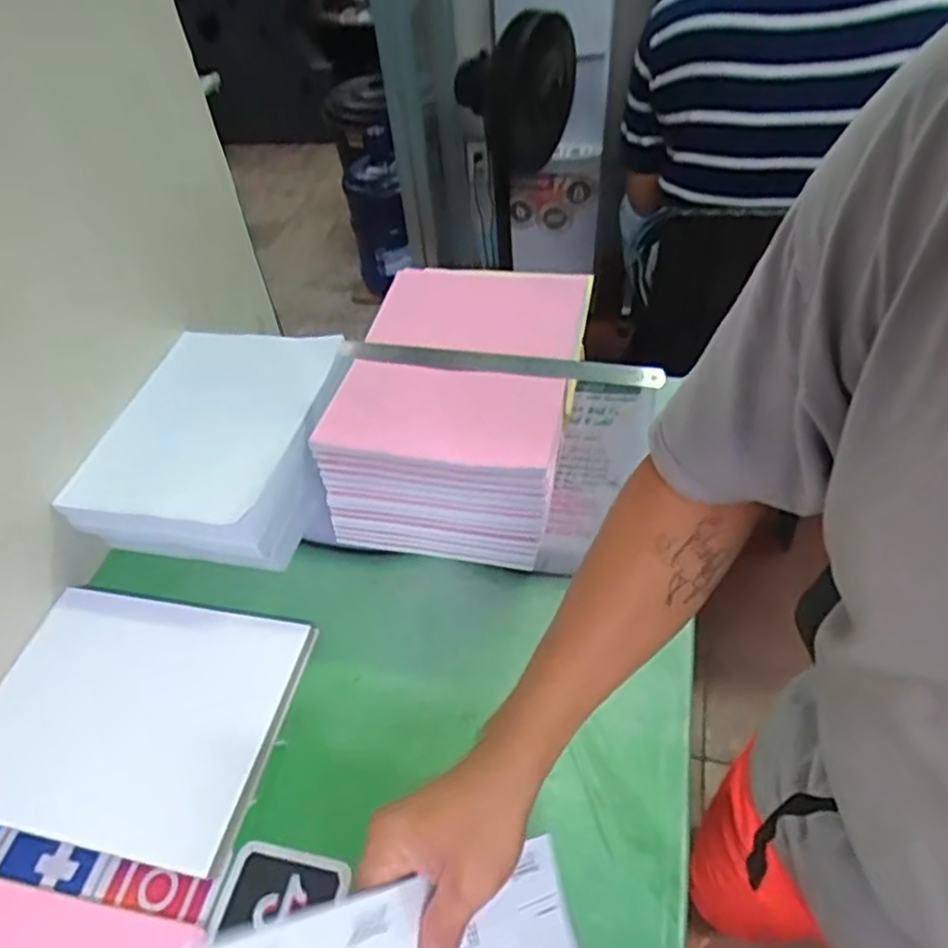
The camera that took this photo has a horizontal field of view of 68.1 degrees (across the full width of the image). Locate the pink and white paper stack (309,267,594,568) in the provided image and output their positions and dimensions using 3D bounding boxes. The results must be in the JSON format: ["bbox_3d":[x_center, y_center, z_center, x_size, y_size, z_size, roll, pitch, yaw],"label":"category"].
[{"bbox_3d":[-0.003,-0.084,0.758,0.218,0.159,0.317,7,49,12],"label":"pink and white paper stack"}]

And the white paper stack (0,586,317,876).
[{"bbox_3d":[-0.306,0.214,0.634,0.273,0.030,0.212,7,49,12],"label":"white paper stack"}]

